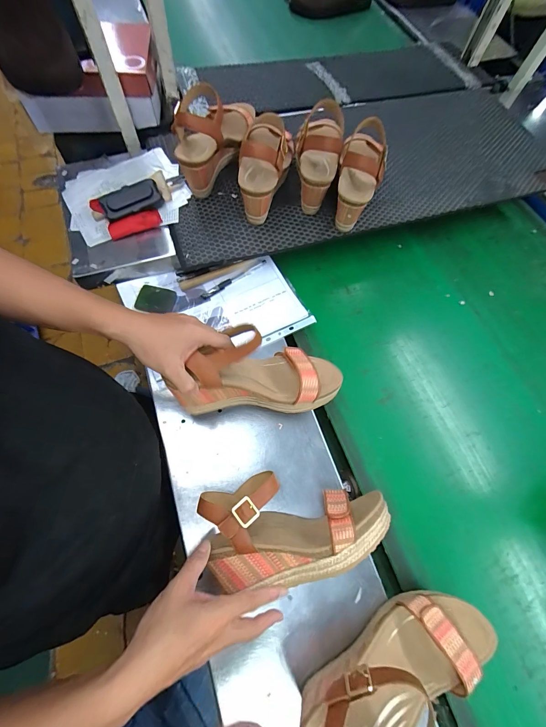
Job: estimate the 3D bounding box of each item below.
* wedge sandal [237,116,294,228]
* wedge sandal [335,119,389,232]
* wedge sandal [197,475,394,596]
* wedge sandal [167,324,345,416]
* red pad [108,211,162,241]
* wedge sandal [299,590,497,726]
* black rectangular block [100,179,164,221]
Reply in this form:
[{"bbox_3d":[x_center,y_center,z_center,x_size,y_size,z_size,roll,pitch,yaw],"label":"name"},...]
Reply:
[{"bbox_3d":[-0.012,-0.368,0.556,0.073,0.144,0.192,10,68,0],"label":"wedge sandal"},{"bbox_3d":[0.161,-0.345,0.563,0.079,0.134,0.189,11,68,1],"label":"wedge sandal"},{"bbox_3d":[0.029,0.221,0.398,0.233,0.082,0.132,-2,65,-2],"label":"wedge sandal"},{"bbox_3d":[-0.018,0.007,0.428,0.224,0.105,0.094,-1,65,-2],"label":"wedge sandal"},{"bbox_3d":[-0.259,-0.263,0.571,0.096,0.019,0.023,-25,72,-13],"label":"red pad"},{"bbox_3d":[0.140,0.354,0.346,0.246,0.119,0.088,-17,65,-25],"label":"wedge sandal"},{"bbox_3d":[-0.264,-0.306,0.574,0.106,0.025,0.055,-21,84,-13],"label":"black rectangular block"}]

